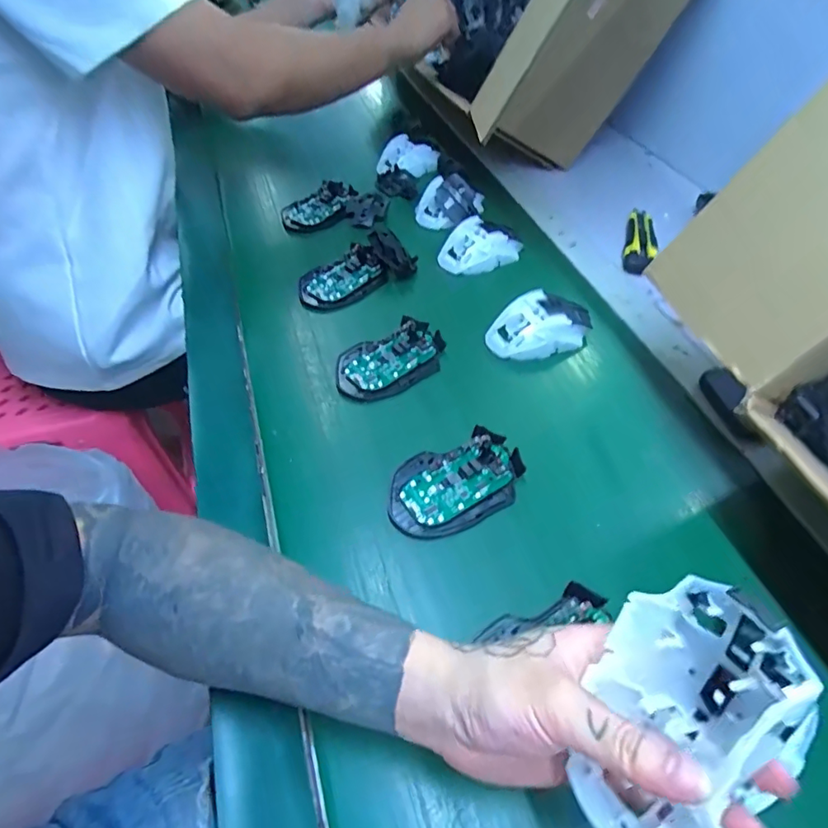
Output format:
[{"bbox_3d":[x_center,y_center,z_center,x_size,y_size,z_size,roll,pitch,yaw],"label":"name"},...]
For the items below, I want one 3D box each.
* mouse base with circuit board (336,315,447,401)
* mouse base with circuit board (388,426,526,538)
[{"bbox_3d":[-0.023,-0.055,0.508,0.113,0.017,0.069,-25,50,-20],"label":"mouse base with circuit board"},{"bbox_3d":[0.034,0.055,0.422,0.114,0.018,0.070,-18,48,-14],"label":"mouse base with circuit board"}]

